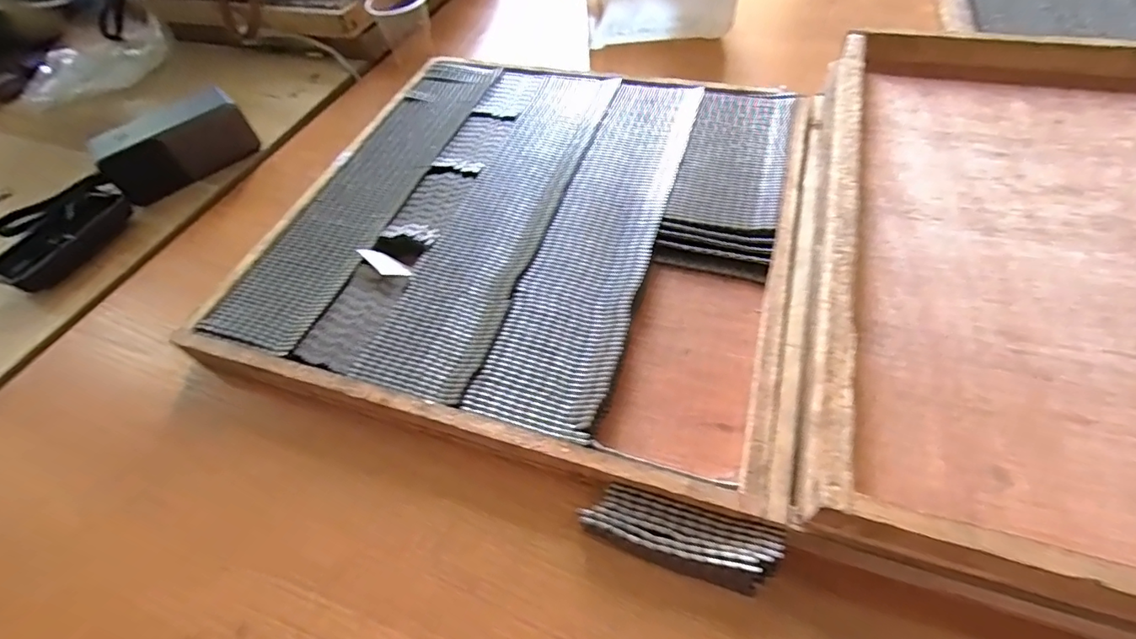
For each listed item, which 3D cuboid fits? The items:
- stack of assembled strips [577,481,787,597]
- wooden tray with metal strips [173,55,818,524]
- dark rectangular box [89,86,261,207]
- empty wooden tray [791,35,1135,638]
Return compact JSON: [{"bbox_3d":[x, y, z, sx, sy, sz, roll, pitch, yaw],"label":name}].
[{"bbox_3d":[0.058,0.115,0.270,0.097,0.023,0.030,13,57,15],"label":"stack of assembled strips"},{"bbox_3d":[-0.021,-0.082,0.418,0.399,0.040,0.385,12,57,15],"label":"wooden tray with metal strips"},{"bbox_3d":[-0.375,-0.167,0.492,0.039,0.056,0.128,37,65,28],"label":"dark rectangular box"},{"bbox_3d":[0.343,-0.030,0.265,0.394,0.027,0.388,9,57,13],"label":"empty wooden tray"}]

